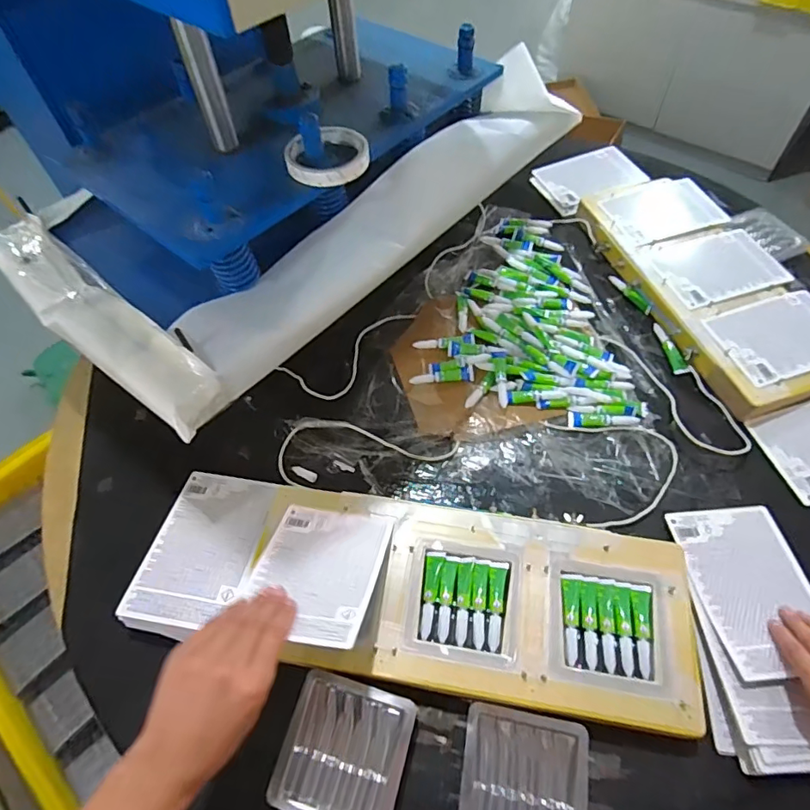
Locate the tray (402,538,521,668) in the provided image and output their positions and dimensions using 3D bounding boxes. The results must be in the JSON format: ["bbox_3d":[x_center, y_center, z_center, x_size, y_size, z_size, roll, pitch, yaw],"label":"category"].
[{"bbox_3d":[0.057,0.191,0.498,0.104,0.010,0.106,7,58,6],"label":"tray"}]

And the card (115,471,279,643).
[{"bbox_3d":[-0.211,0.151,0.541,0.115,0.013,0.174,4,50,9],"label":"card"}]

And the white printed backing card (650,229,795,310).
[{"bbox_3d":[0.450,-0.200,0.730,0.174,0.006,0.120,-15,58,-7],"label":"white printed backing card"}]

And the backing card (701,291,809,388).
[{"bbox_3d":[0.490,-0.090,0.655,0.168,0.009,0.117,-16,58,-8],"label":"backing card"}]

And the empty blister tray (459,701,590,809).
[{"bbox_3d":[0.101,0.322,0.432,0.102,0.016,0.105,8,58,7],"label":"empty blister tray"}]

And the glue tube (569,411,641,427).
[{"bbox_3d":[0.247,0.020,0.634,0.085,0.009,0.018,4,58,5],"label":"glue tube"}]

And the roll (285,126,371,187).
[{"bbox_3d":[-0.084,-0.271,0.555,0.089,0.016,0.094,-1,56,1],"label":"roll"}]

